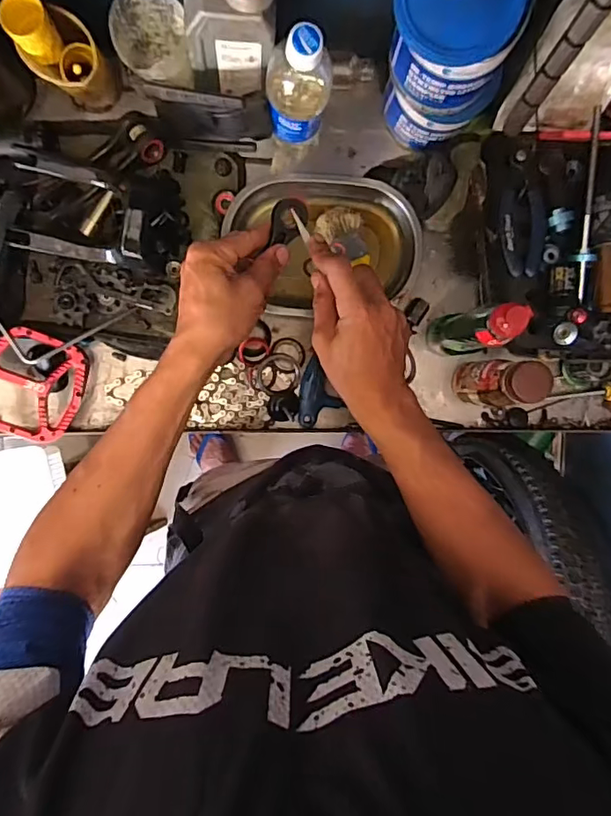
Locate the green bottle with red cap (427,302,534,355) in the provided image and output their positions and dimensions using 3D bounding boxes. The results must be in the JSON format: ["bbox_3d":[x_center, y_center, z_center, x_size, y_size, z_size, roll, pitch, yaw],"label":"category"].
[{"bbox_3d":[0.173,-0.081,0.530,0.044,0.157,0.044,12,93,-5],"label":"green bottle with red cap"}]

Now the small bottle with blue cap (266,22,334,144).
[{"bbox_3d":[-0.010,-0.311,0.500,0.053,0.164,0.064,2,93,-4],"label":"small bottle with blue cap"}]

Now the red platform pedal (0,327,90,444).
[{"bbox_3d":[-0.299,-0.025,0.546,0.110,0.022,0.112,21,91,-20],"label":"red platform pedal"}]

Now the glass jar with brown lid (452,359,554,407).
[{"bbox_3d":[0.205,-0.024,0.535,0.049,0.140,0.047,0,94,-4],"label":"glass jar with brown lid"}]

